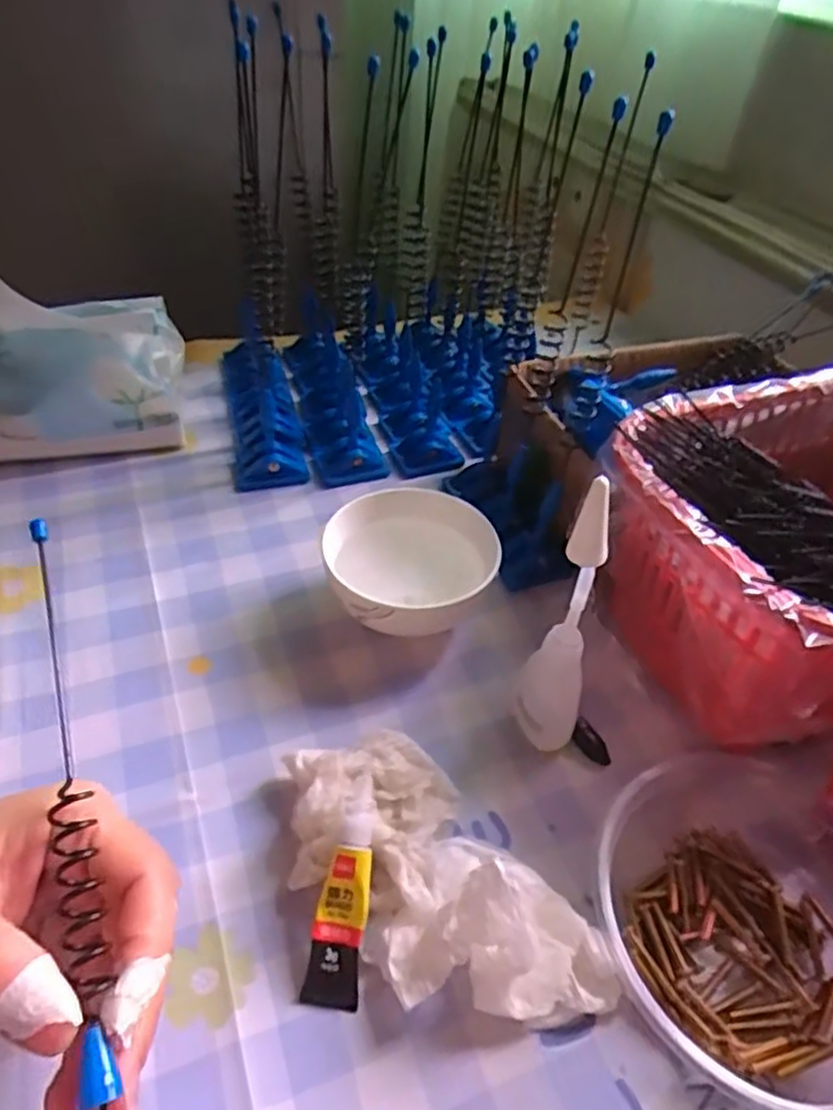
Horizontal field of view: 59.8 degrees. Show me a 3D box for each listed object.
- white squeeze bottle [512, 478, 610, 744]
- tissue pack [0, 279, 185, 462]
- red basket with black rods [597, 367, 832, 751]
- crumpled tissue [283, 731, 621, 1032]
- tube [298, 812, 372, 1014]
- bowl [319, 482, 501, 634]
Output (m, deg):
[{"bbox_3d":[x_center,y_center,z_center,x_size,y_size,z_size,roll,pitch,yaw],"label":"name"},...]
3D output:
[{"bbox_3d":[0.061,0.033,0.295,0.027,0.141,0.025,12,45,9],"label":"white squeeze bottle"},{"bbox_3d":[-0.225,-0.122,0.467,0.140,0.102,0.077,-10,45,-13],"label":"tissue pack"},{"bbox_3d":[0.208,-0.007,0.357,0.230,0.094,0.159,-13,46,-16],"label":"red basket with black rods"},{"bbox_3d":[0.005,0.118,0.271,0.068,0.045,0.136,-30,53,-30],"label":"crumpled tissue"},{"bbox_3d":[-0.026,0.130,0.265,0.019,0.007,0.064,9,79,5],"label":"tube"},{"bbox_3d":[-0.001,0.010,0.382,0.091,0.046,0.084,2,44,-2],"label":"bowl"}]

